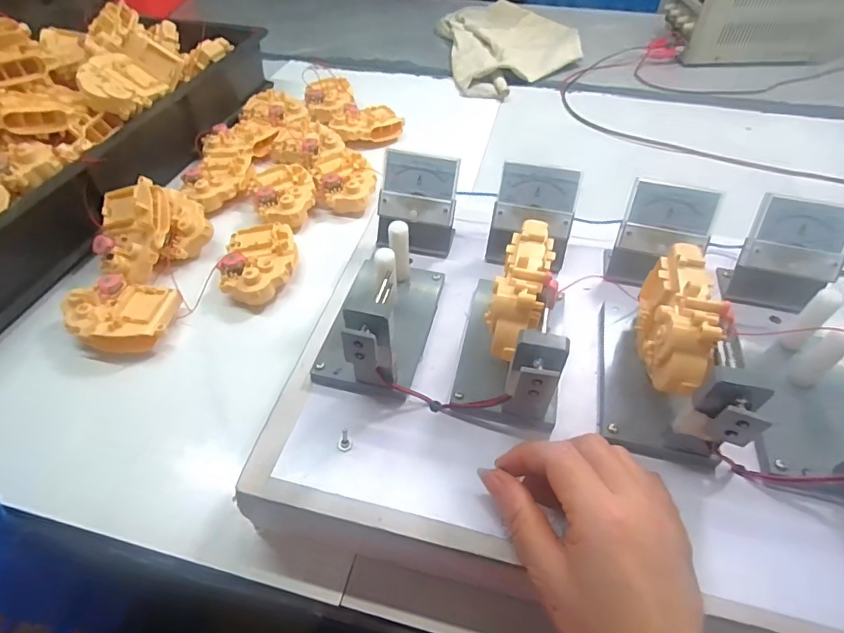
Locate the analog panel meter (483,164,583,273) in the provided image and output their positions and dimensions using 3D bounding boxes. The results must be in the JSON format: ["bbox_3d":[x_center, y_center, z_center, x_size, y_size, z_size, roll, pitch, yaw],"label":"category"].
[{"bbox_3d":[0.091,-0.081,0.394,0.063,0.069,0.046,13,50,11],"label":"analog panel meter"}]

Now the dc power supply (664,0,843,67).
[{"bbox_3d":[0.597,-0.547,0.845,0.286,0.159,0.107,0,49,1],"label":"dc power supply"}]

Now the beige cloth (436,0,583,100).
[{"bbox_3d":[0.166,-0.527,0.915,0.251,0.031,0.436,-6,49,-4],"label":"beige cloth"}]

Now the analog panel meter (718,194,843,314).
[{"bbox_3d":[0.280,-0.045,0.364,0.067,0.075,0.047,14,51,12],"label":"analog panel meter"}]

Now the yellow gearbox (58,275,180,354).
[{"bbox_3d":[-0.274,0.002,0.440,0.088,0.046,0.069,8,50,8],"label":"yellow gearbox"}]

